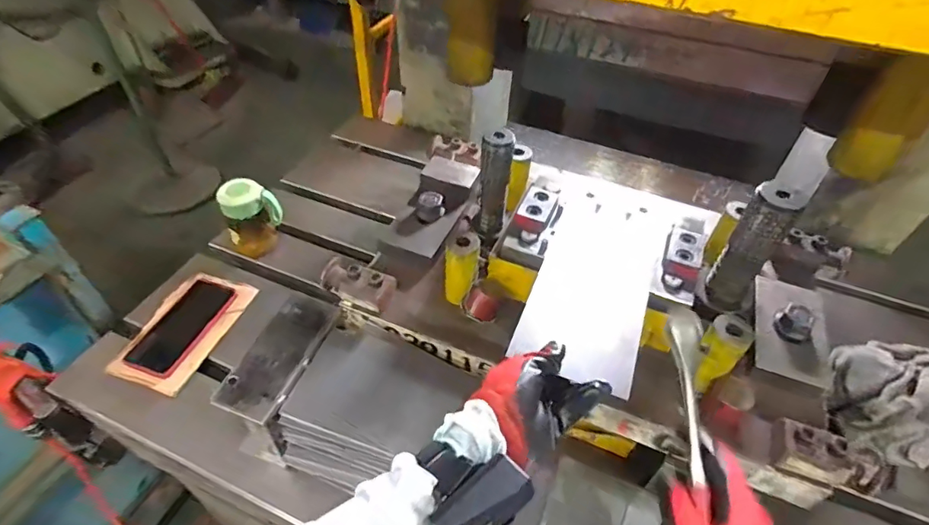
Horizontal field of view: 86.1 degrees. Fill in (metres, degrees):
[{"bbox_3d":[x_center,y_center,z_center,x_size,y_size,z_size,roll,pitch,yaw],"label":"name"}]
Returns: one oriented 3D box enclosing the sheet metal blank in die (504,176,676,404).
[{"bbox_3d":[0.159,0.002,0.582,0.123,0.009,0.316,19,49,14],"label":"sheet metal blank in die"}]

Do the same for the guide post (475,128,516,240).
[{"bbox_3d":[0.038,-0.093,0.636,0.038,0.167,0.031,4,46,1],"label":"guide post"}]

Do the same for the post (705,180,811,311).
[{"bbox_3d":[0.313,-0.013,0.546,0.049,0.153,0.039,34,54,27],"label":"post"}]

